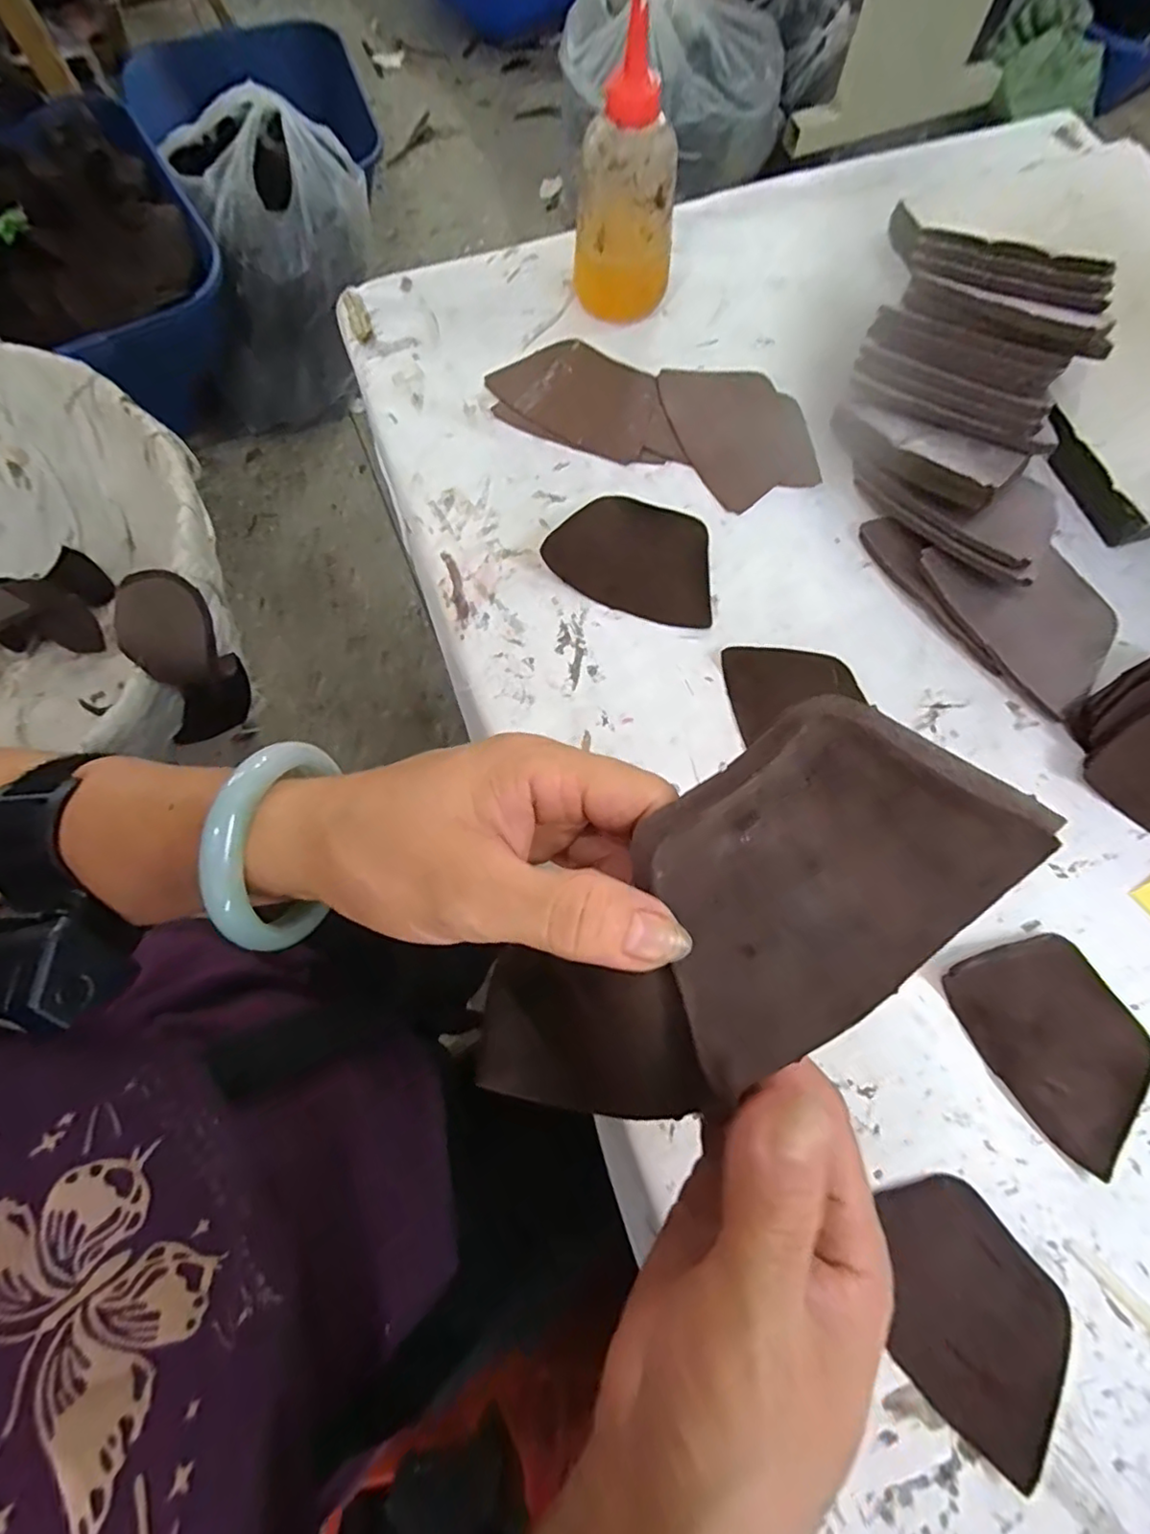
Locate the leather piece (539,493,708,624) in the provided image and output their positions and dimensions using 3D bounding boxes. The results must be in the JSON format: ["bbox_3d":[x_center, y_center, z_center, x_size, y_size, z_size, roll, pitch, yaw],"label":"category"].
[{"bbox_3d":[0.038,-0.130,0.373,0.100,0.017,0.072,18,74,6],"label":"leather piece"}]

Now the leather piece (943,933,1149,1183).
[{"bbox_3d":[0.232,0.129,0.293,0.068,0.005,0.101,-32,79,-5],"label":"leather piece"}]

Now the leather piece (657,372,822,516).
[{"bbox_3d":[0.111,-0.226,0.411,0.084,0.006,0.114,-22,74,-6],"label":"leather piece"}]

